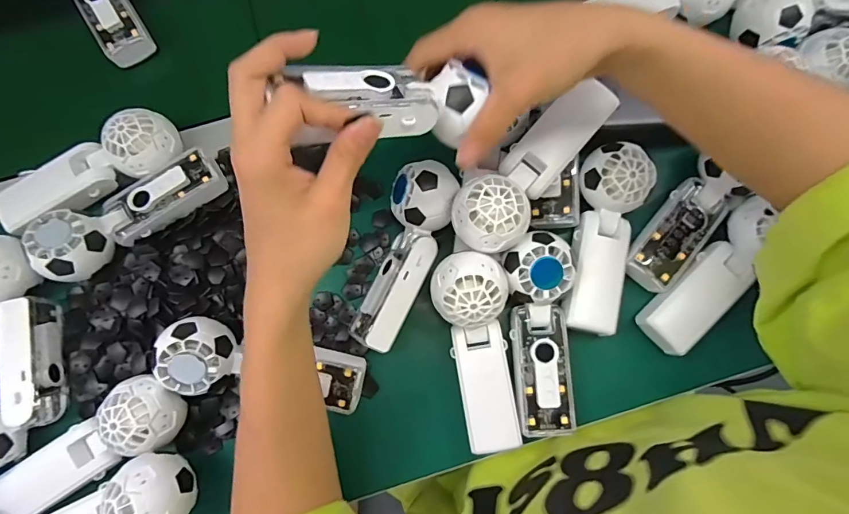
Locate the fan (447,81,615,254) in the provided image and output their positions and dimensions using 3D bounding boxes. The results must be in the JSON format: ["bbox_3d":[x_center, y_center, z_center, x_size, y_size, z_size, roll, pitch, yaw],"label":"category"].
[{"bbox_3d":[0.092,-0.077,0.368,0.057,0.047,0.170,40,81,9],"label":"fan"}]

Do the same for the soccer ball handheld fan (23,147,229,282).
[{"bbox_3d":[-0.267,-0.044,0.394,0.163,0.043,0.053,-34,79,-6],"label":"soccer ball handheld fan"}]

